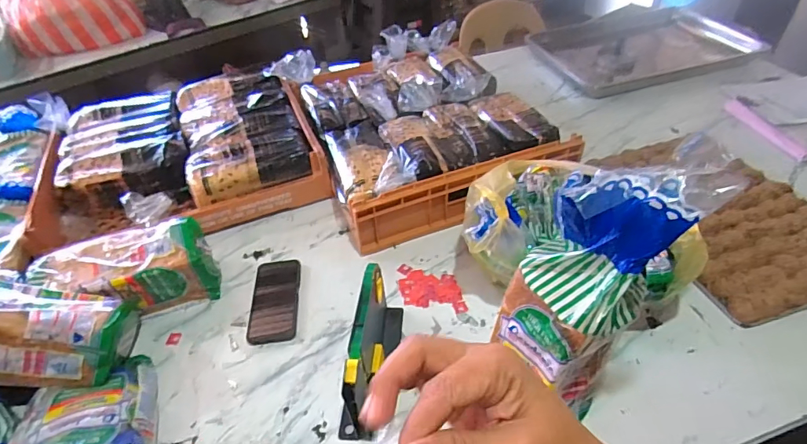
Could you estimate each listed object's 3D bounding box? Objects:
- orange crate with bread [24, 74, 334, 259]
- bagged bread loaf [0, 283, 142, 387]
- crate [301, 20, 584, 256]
[{"bbox_3d":[-0.500,-0.160,1.059,0.547,0.128,0.489,-17,45,-14],"label":"orange crate with bread"},{"bbox_3d":[-0.567,0.147,0.641,0.320,0.115,0.137,7,41,-11],"label":"bagged bread loaf"},{"bbox_3d":[0.027,-0.232,1.046,0.468,0.139,0.564,-18,46,-14],"label":"crate"}]

